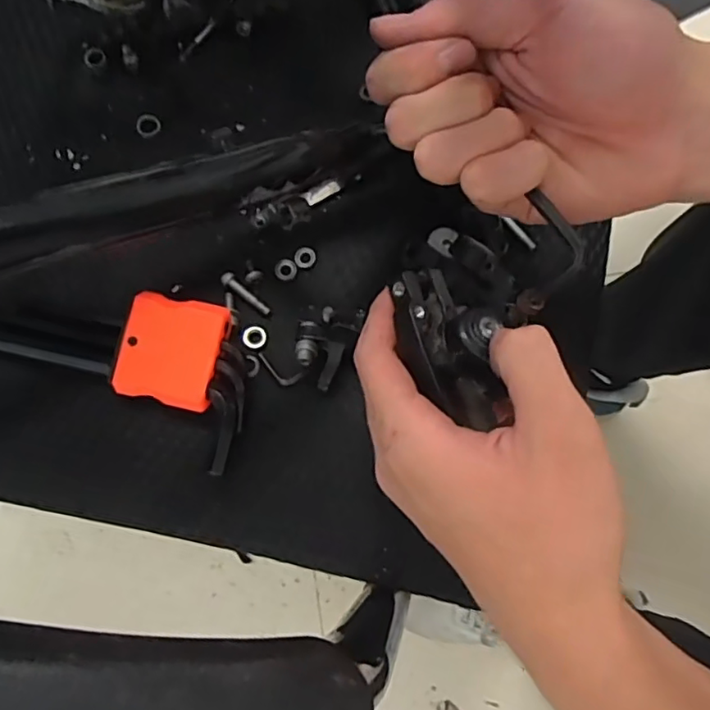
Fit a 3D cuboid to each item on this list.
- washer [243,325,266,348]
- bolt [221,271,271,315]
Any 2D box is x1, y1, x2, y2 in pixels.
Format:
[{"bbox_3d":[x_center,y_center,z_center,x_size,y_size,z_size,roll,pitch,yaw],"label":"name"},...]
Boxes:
[{"bbox_3d":[-0.054,-0.010,0.319,0.012,0.004,0.013,0,79,-1],"label":"washer"},{"bbox_3d":[-0.060,-0.034,0.323,0.033,0.004,0.007,38,81,6],"label":"bolt"}]

